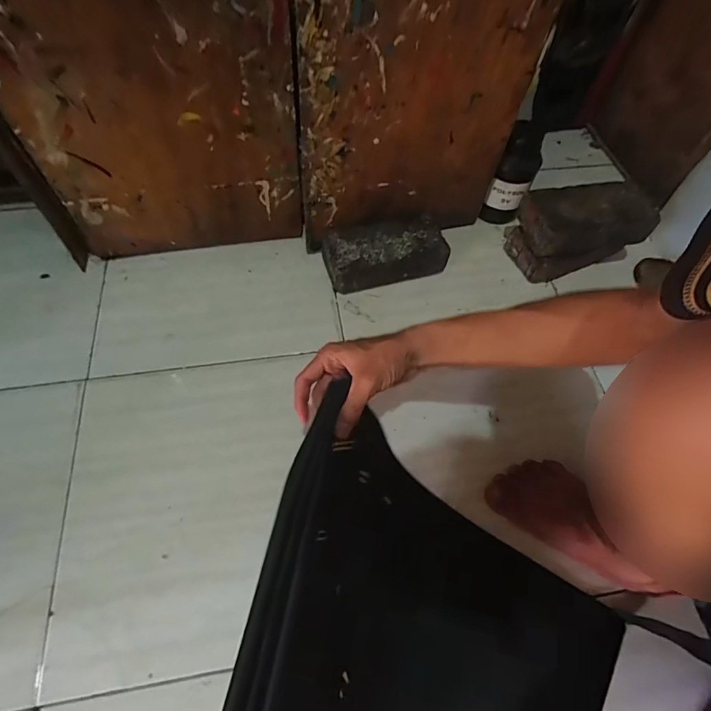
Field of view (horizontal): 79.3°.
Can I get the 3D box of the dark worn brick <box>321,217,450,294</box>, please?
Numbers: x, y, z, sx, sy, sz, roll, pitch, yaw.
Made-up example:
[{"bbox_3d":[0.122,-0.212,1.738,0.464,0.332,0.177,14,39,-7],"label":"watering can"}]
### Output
[{"bbox_3d":[0.054,-0.178,0.760,0.214,0.069,0.090,-12,60,-10],"label":"dark worn brick"}]

